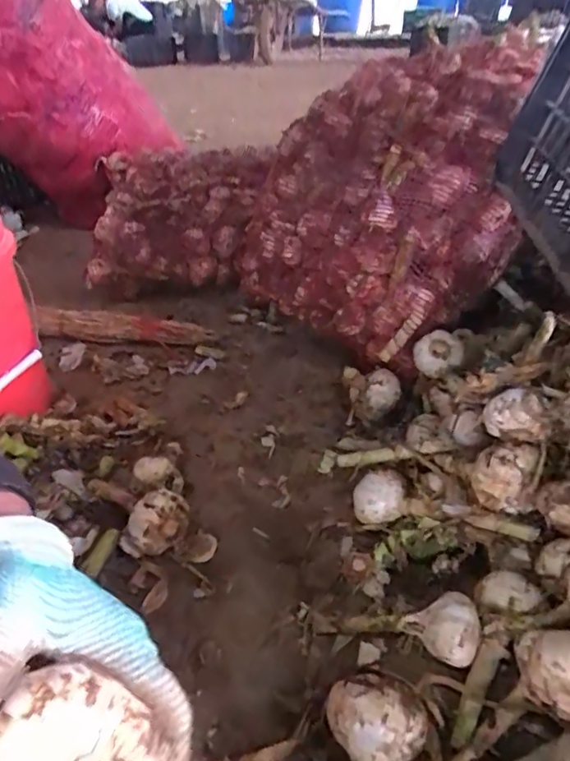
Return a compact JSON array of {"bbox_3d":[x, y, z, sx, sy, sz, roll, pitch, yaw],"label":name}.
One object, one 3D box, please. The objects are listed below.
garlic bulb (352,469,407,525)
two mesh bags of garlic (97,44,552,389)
[{"bbox_3d":[0.086,0.113,0.490,0.047,0.051,0.040,5,35,12],"label":"garlic bulb"},{"bbox_3d":[-0.035,-0.293,0.826,0.744,0.310,0.313,17,39,27],"label":"two mesh bags of garlic"}]

